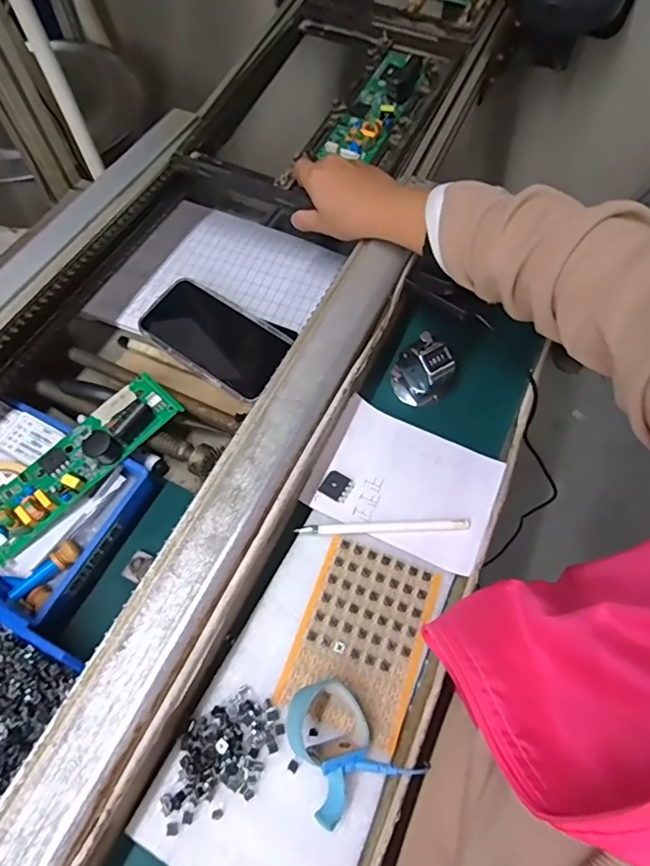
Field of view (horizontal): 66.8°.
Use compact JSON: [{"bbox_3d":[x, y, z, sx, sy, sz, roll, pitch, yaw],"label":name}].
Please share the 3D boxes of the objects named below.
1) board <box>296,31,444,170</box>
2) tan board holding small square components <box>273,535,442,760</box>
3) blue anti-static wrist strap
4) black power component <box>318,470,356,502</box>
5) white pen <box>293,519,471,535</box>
[{"bbox_3d":[0.061,-0.377,0.560,0.094,0.025,0.224,23,67,11],"label":"board"},{"bbox_3d":[0.027,0.144,0.353,0.084,0.010,0.124,19,63,9],"label":"tan board holding small square components"},{"bbox_3d":[0.013,0.194,0.312,0.066,0.025,0.073,-24,65,-14],"label":"blue anti-static wrist strap"},{"bbox_3d":[0.010,0.042,0.394,0.022,0.005,0.023,33,66,16],"label":"black power component"},{"bbox_3d":[0.046,0.075,0.384,0.134,0.006,0.009,-2,62,-3],"label":"white pen"}]

